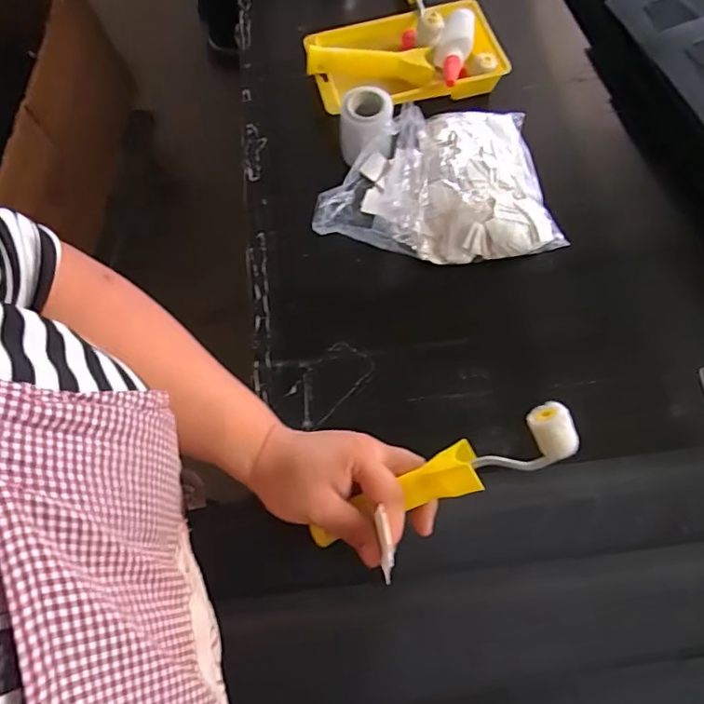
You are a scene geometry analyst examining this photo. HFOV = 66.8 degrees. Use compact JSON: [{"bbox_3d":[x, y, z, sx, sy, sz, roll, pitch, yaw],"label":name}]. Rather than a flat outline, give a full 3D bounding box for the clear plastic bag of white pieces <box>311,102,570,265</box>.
[{"bbox_3d":[0.076,-0.165,0.526,0.226,0.056,0.163,-6,67,0],"label":"clear plastic bag of white pieces"}]

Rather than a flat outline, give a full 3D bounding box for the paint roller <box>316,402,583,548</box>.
[{"bbox_3d":[0.060,0.093,0.385,0.204,0.027,0.037,-27,69,14],"label":"paint roller"}]

